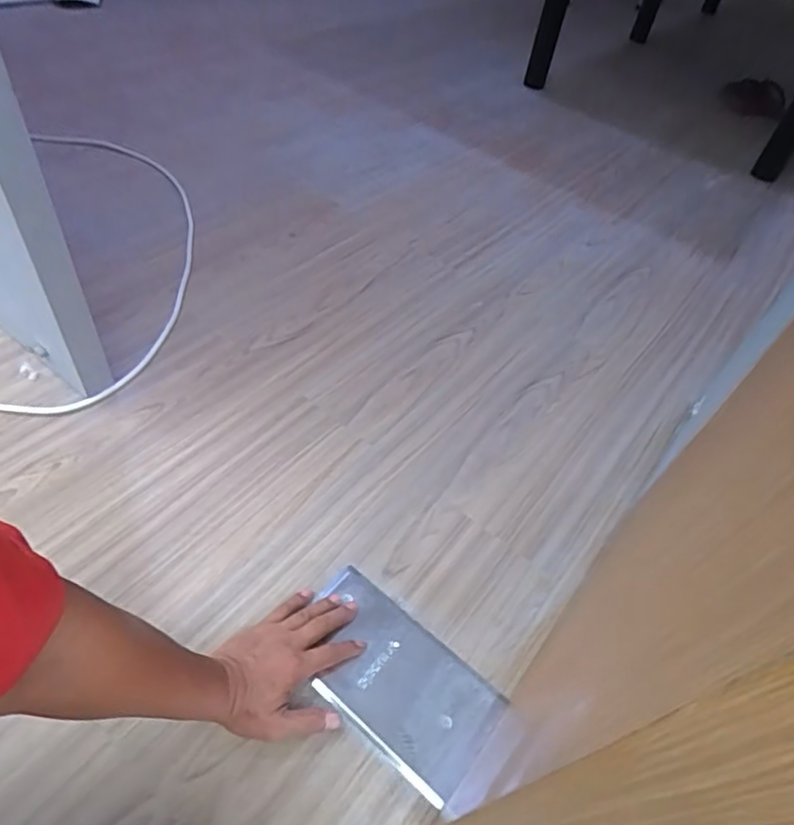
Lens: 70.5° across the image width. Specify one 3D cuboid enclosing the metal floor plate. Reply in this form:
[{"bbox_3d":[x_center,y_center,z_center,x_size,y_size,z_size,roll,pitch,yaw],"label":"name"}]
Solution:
[{"bbox_3d":[-0.007,0.286,0.613,0.234,0.008,0.128,35,54,21],"label":"metal floor plate"}]

